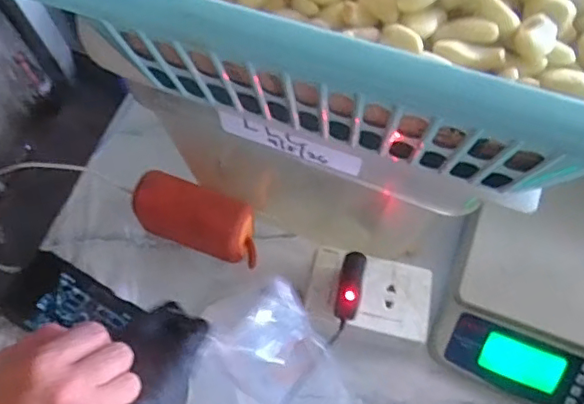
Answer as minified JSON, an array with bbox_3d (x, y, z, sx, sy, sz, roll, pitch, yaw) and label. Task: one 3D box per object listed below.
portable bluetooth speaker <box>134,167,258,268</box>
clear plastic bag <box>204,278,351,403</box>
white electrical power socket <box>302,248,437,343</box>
[{"bbox_3d":[-0.095,0.017,0.560,0.126,0.066,0.055,18,69,5],"label":"portable bluetooth speaker"},{"bbox_3d":[-0.003,0.170,0.498,0.102,0.039,0.231,-17,115,-8],"label":"clear plastic bag"},{"bbox_3d":[0.078,0.094,0.570,0.120,0.044,0.074,12,69,2],"label":"white electrical power socket"}]

